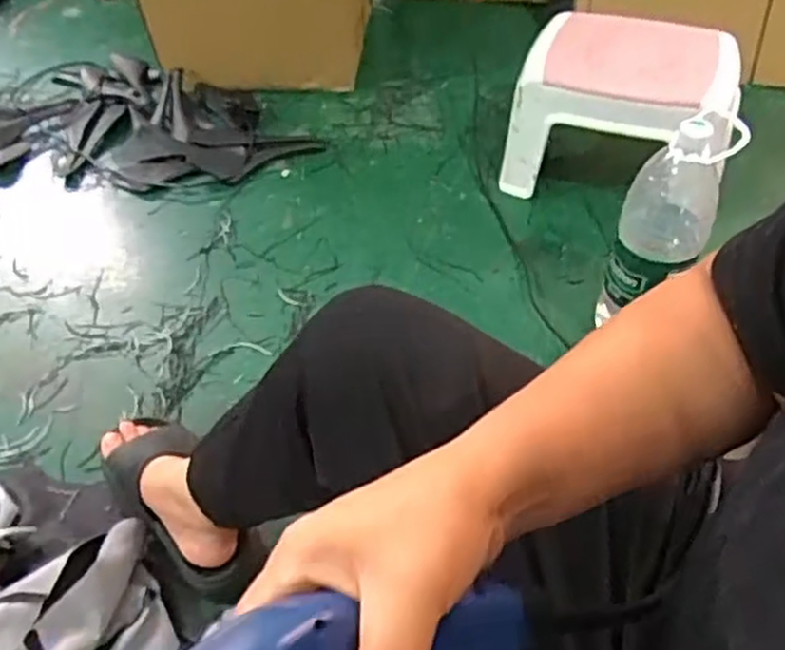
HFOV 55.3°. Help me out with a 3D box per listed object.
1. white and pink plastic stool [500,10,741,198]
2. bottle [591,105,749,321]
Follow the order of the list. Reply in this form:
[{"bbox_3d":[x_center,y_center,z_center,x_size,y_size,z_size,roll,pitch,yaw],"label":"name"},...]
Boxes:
[{"bbox_3d":[0.340,-0.318,1.156,0.311,0.226,0.190,8,52,13],"label":"white and pink plastic stool"},{"bbox_3d":[0.319,-0.098,0.901,0.100,0.329,0.096,17,54,19],"label":"bottle"}]

